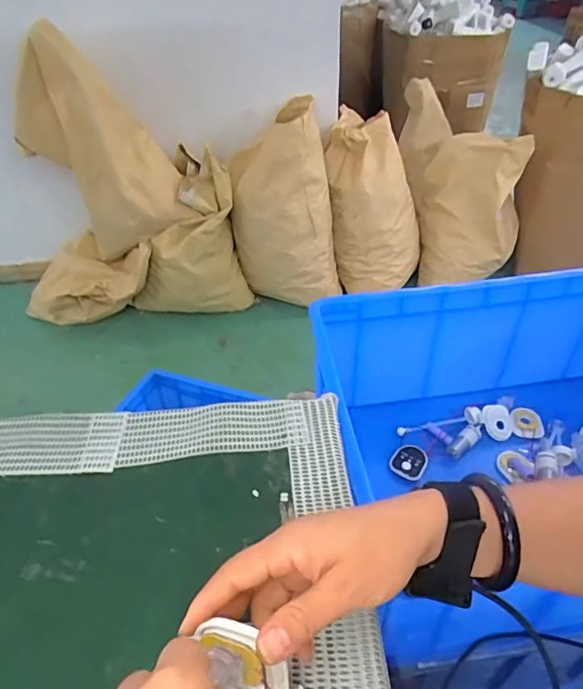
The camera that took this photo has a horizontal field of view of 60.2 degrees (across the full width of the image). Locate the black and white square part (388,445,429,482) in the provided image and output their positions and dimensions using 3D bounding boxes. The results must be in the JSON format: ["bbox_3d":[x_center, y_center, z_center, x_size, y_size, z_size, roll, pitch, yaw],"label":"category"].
[{"bbox_3d":[0.182,0.180,0.774,0.049,0.012,0.062,20,47,25],"label":"black and white square part"}]

